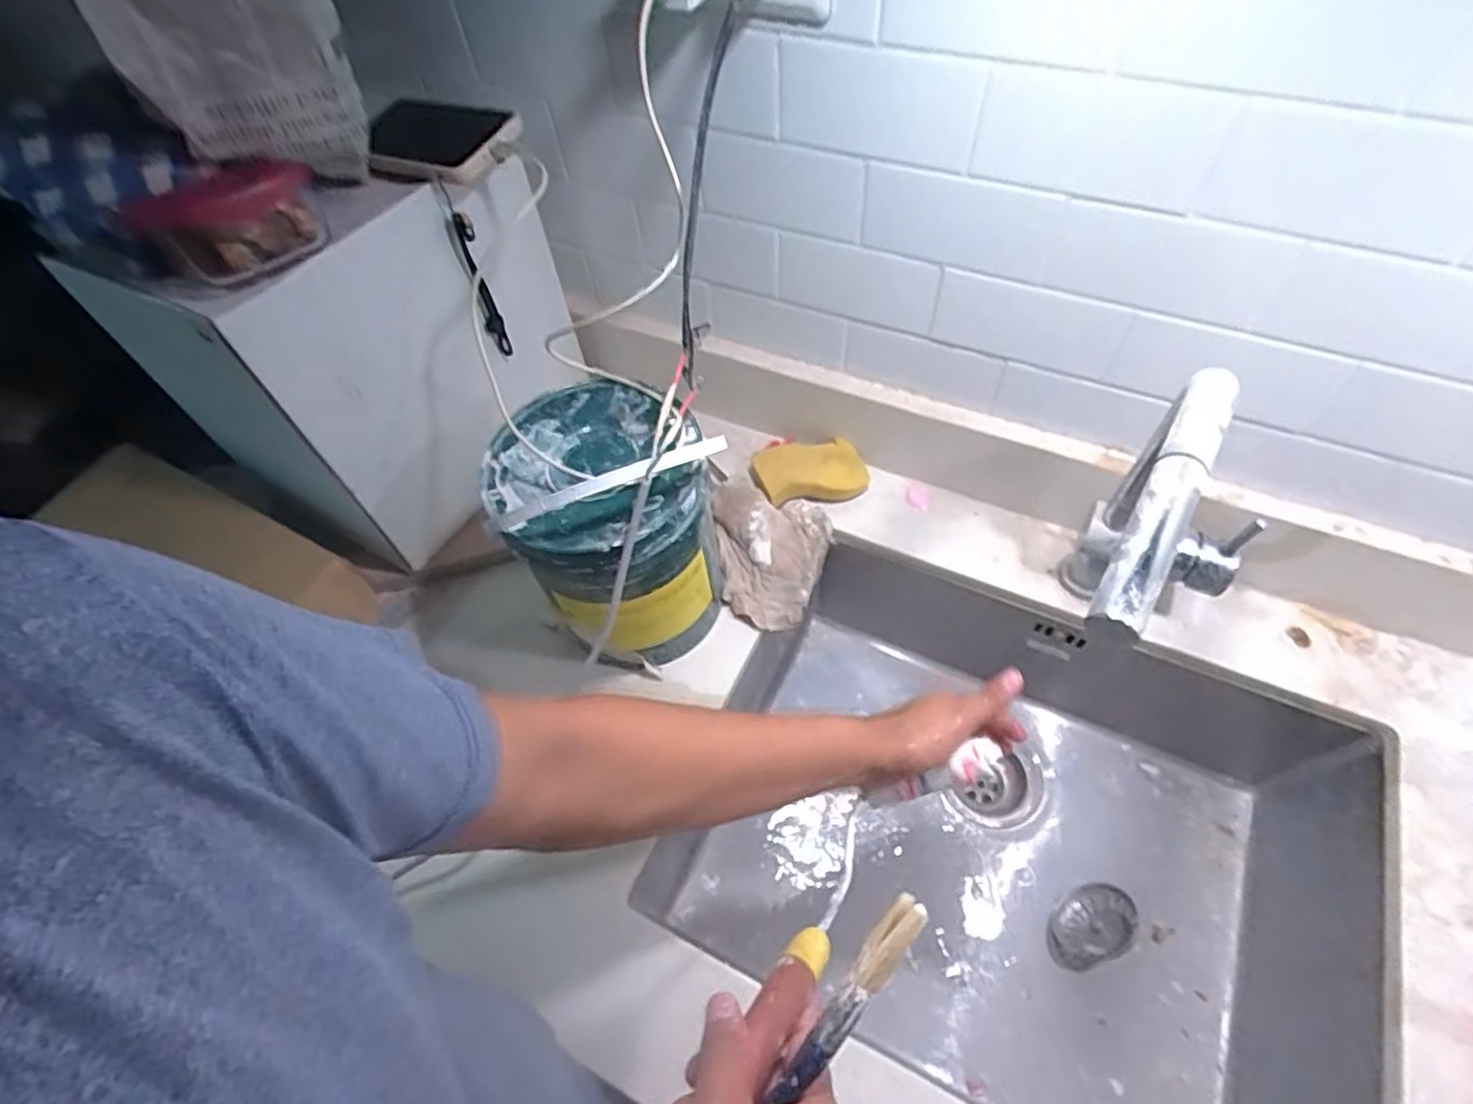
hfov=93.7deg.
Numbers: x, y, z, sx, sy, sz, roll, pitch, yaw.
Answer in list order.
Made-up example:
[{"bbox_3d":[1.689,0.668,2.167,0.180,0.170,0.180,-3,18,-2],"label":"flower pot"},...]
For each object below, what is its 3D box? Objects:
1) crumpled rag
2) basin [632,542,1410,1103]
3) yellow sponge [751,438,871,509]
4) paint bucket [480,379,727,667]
[{"bbox_3d":[0.038,0.008,0.725,0.111,0.065,0.148,8,58,9],"label":"crumpled rag"},{"bbox_3d":[0.272,0.269,0.704,0.565,0.217,0.408,23,62,18],"label":"basin"},{"bbox_3d":[0.080,-0.087,0.765,0.123,0.036,0.072,-13,58,-4],"label":"yellow sponge"},{"bbox_3d":[-0.107,-0.022,0.594,0.163,0.252,0.155,-2,57,3],"label":"paint bucket"}]

